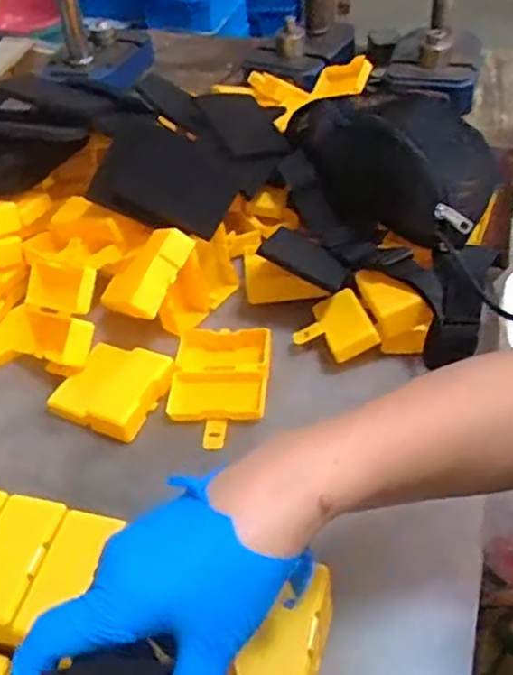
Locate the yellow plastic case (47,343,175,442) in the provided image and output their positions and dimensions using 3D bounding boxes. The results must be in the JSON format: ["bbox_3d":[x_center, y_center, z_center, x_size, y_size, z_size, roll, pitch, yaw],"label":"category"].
[{"bbox_3d":[-0.124,0.043,0.596,0.086,0.023,0.081,17,50,20],"label":"yellow plastic case"}]

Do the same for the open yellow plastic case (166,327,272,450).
[{"bbox_3d":[-0.031,0.042,0.592,0.083,0.032,0.109,-1,46,4],"label":"open yellow plastic case"}]

